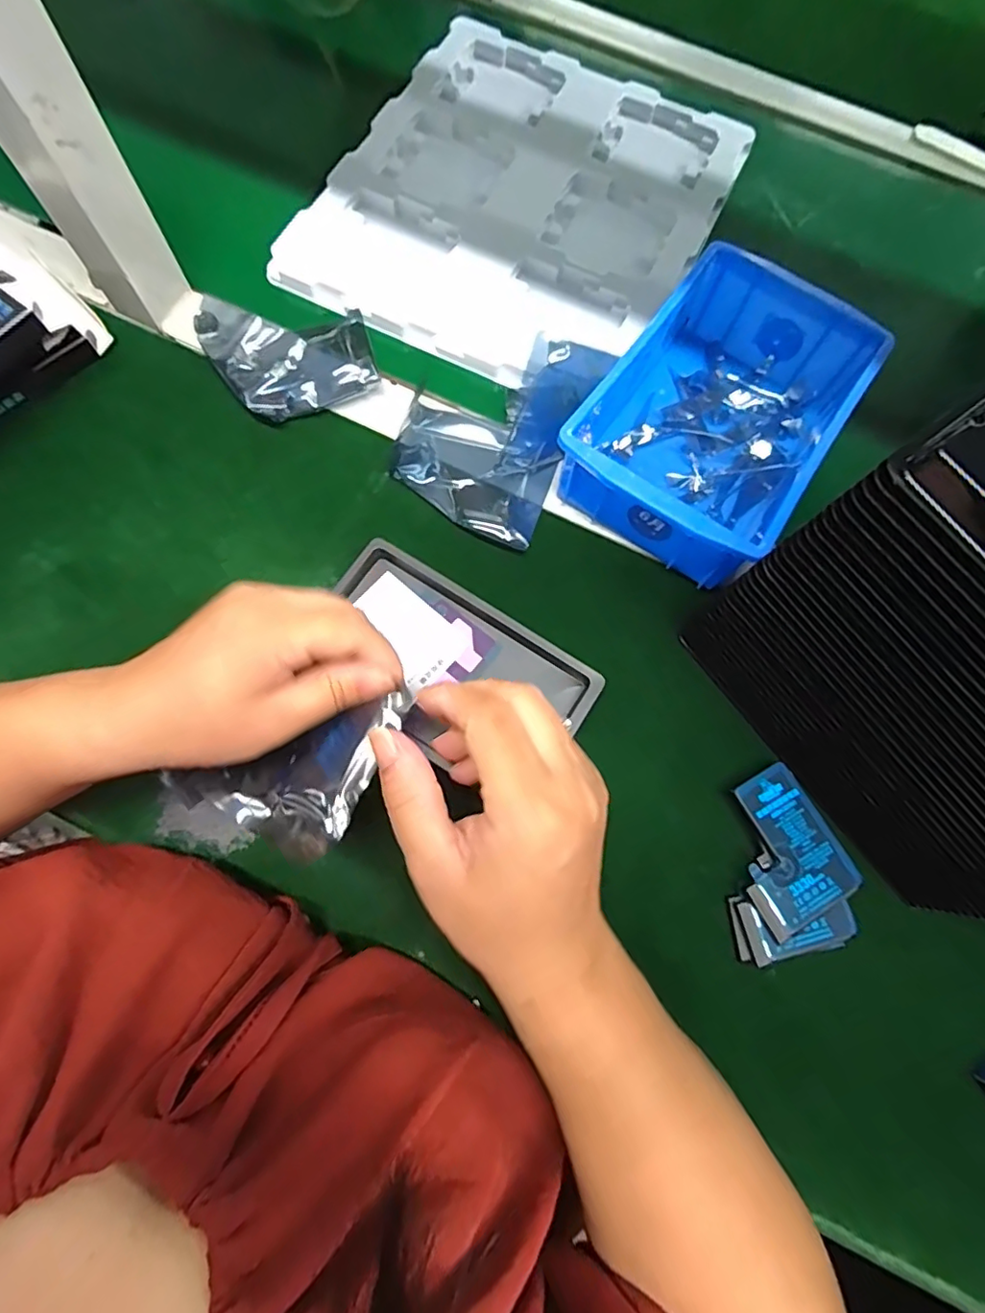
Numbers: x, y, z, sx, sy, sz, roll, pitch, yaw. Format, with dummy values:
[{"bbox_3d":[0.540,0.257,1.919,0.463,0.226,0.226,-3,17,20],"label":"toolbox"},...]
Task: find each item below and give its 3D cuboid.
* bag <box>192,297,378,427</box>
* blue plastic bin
[{"bbox_3d":[-0.138,-0.212,0.383,0.107,0.034,0.104,-22,76,-8],"label":"bag"},{"bbox_3d":[0.141,-0.155,0.361,0.125,0.061,0.198,31,75,7],"label":"blue plastic bin"}]

